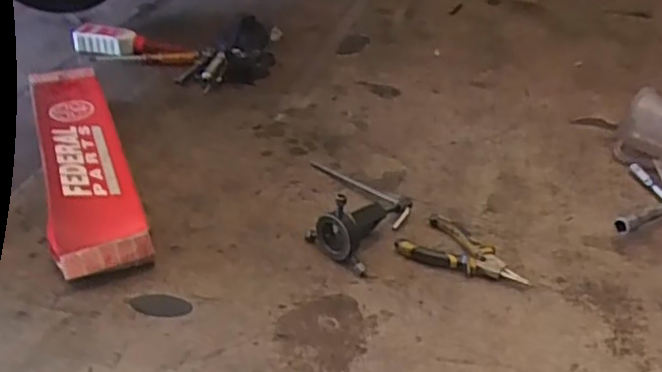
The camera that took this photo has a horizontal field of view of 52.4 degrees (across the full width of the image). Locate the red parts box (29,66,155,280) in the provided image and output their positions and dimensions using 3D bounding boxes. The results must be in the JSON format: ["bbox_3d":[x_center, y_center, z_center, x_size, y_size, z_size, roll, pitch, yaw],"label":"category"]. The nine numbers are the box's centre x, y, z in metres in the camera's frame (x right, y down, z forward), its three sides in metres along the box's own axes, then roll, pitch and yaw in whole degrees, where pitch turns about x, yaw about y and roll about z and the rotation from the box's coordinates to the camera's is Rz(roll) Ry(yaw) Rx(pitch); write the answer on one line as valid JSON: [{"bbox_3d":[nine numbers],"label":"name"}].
[{"bbox_3d":[-0.338,-0.041,0.911,0.100,0.056,0.489,-13,36,-20],"label":"red parts box"}]

